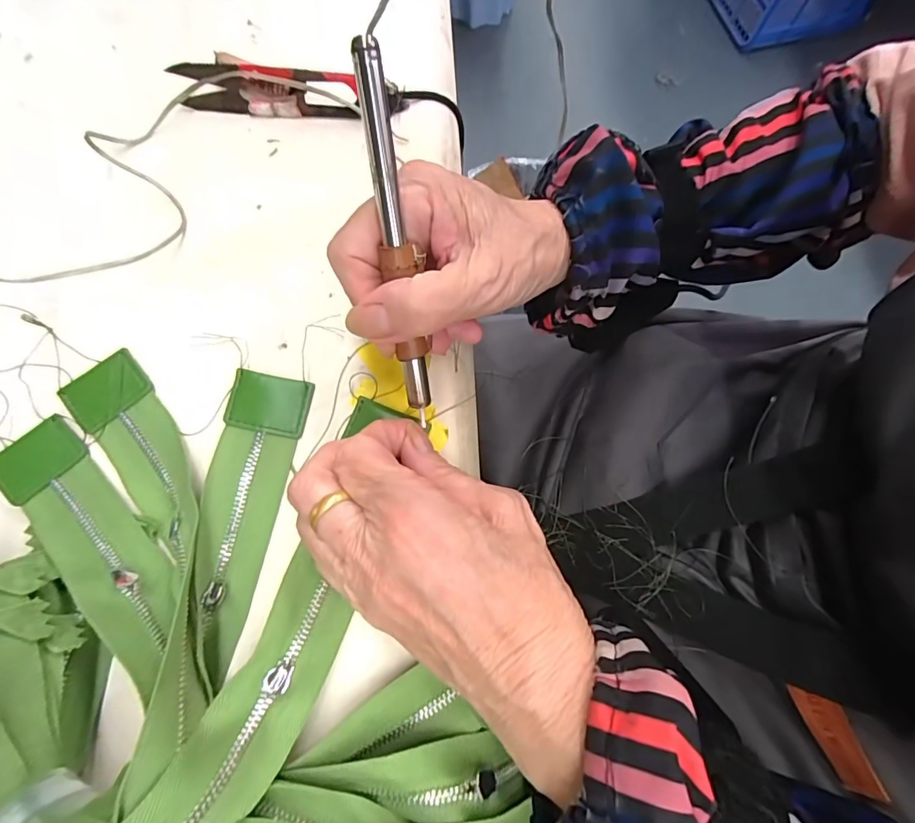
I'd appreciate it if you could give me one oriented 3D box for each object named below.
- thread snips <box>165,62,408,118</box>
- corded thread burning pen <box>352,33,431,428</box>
[{"bbox_3d":[-0.087,-0.168,0.254,0.116,0.019,0.017,-1,75,-2],"label":"thread snips"},{"bbox_3d":[-0.021,-0.054,0.177,0.012,0.009,0.134,-9,118,-4],"label":"corded thread burning pen"}]

